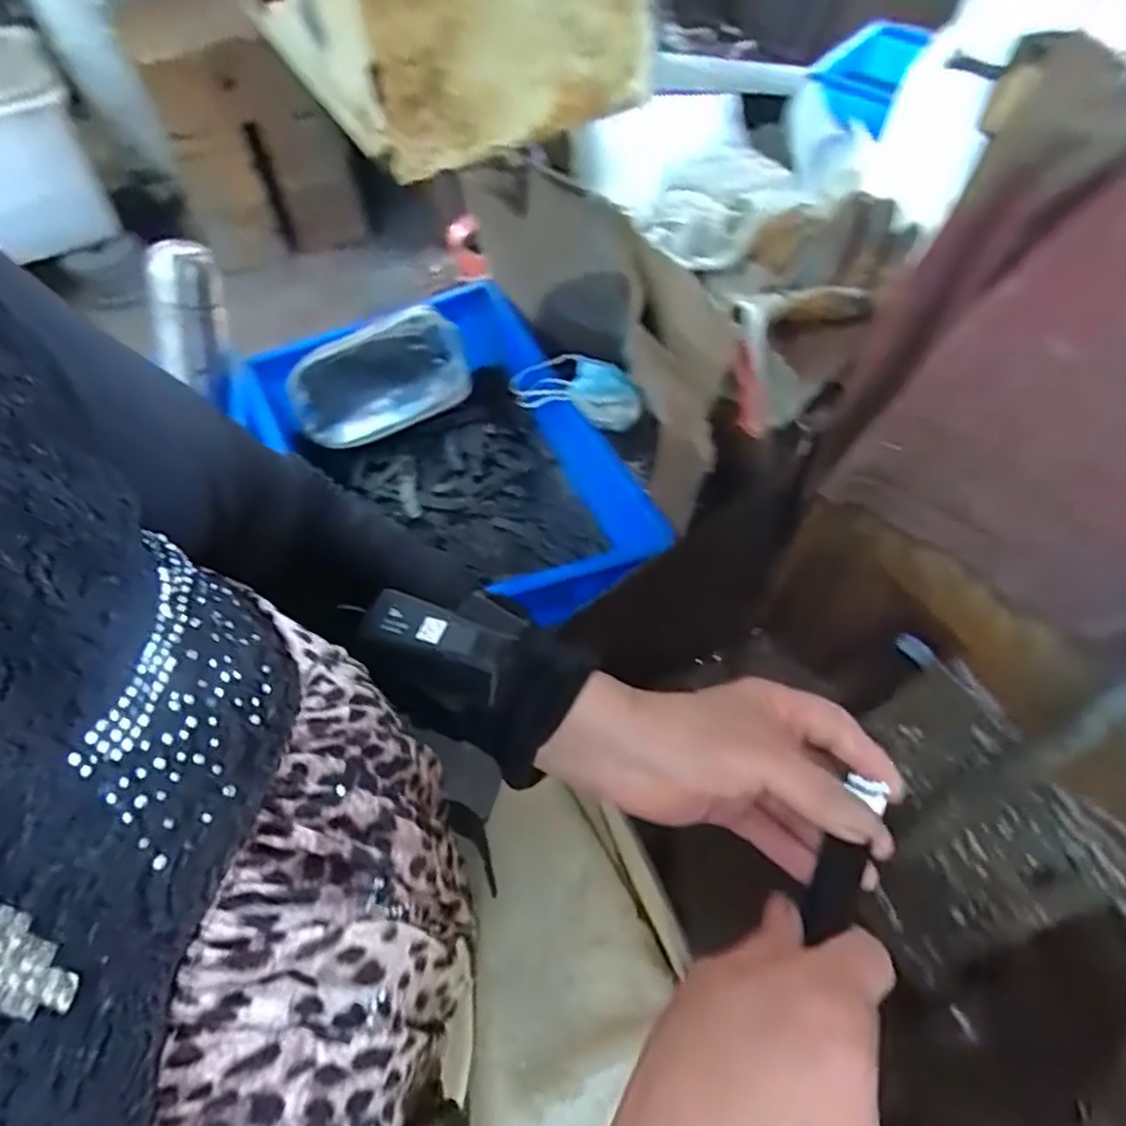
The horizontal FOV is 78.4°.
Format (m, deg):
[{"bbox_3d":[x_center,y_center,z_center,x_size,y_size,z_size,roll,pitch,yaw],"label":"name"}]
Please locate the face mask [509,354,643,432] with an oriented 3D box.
[{"bbox_3d":[0.011,-0.173,0.683,0.137,0.046,0.051,23,58,15],"label":"face mask"}]

